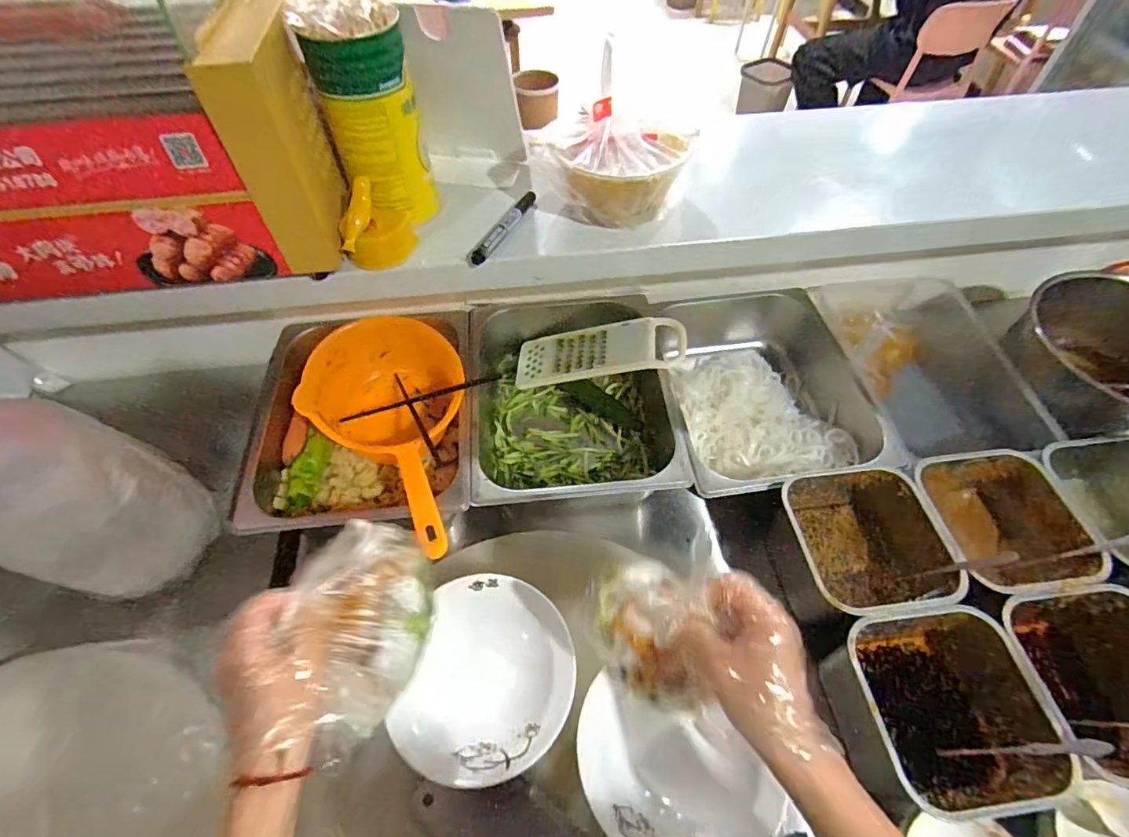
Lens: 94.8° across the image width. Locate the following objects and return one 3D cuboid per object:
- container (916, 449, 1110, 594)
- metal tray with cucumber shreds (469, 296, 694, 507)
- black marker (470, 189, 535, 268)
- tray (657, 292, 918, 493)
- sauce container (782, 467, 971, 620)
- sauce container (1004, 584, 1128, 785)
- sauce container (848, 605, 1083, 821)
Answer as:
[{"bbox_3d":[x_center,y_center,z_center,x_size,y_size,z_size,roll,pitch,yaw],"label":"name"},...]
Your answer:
[{"bbox_3d":[0.485,0.136,0.611,0.159,0.105,0.164,-10,55,-7],"label":"container"},{"bbox_3d":[0.006,-0.029,0.733,0.268,0.098,0.355,-3,55,-2],"label":"metal tray with cucumber shreds"},{"bbox_3d":[-0.072,-0.231,0.622,0.017,0.014,0.143,20,57,14],"label":"black marker"},{"bbox_3d":[0.264,-0.036,0.738,0.269,0.095,0.334,-8,55,-5],"label":"tray"},{"bbox_3d":[0.327,0.146,0.583,0.159,0.083,0.158,-7,55,-5],"label":"sauce container"},{"bbox_3d":[0.511,0.266,0.518,0.158,0.109,0.160,-4,55,-3],"label":"sauce container"},{"bbox_3d":[0.351,0.276,0.498,0.158,0.095,0.163,-6,55,-4],"label":"sauce container"}]

